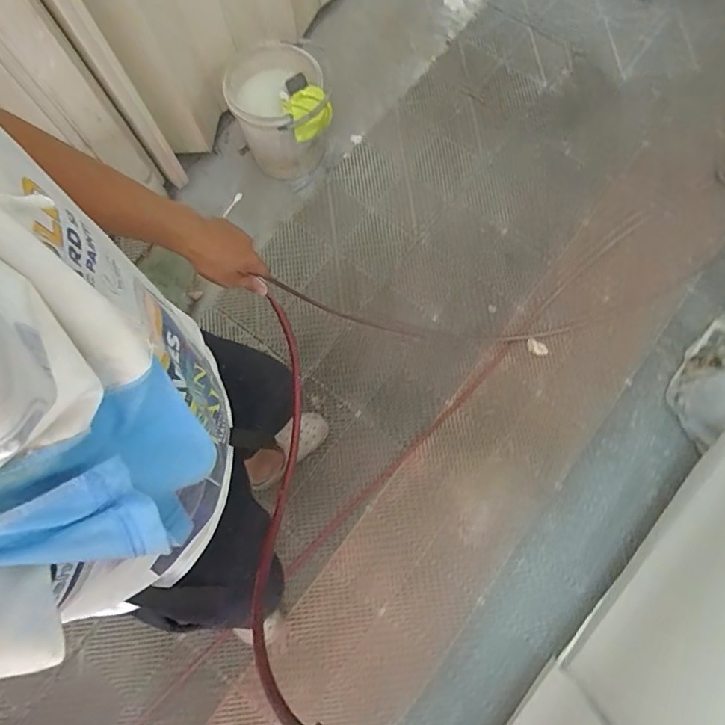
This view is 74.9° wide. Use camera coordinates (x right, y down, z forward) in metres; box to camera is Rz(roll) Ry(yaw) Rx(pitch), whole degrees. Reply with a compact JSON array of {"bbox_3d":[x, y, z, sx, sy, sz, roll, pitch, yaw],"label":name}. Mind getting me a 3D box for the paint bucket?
[{"bbox_3d":[-0.268,-0.815,1.534,0.287,0.278,0.326,-26,77,-5],"label":"paint bucket"}]

